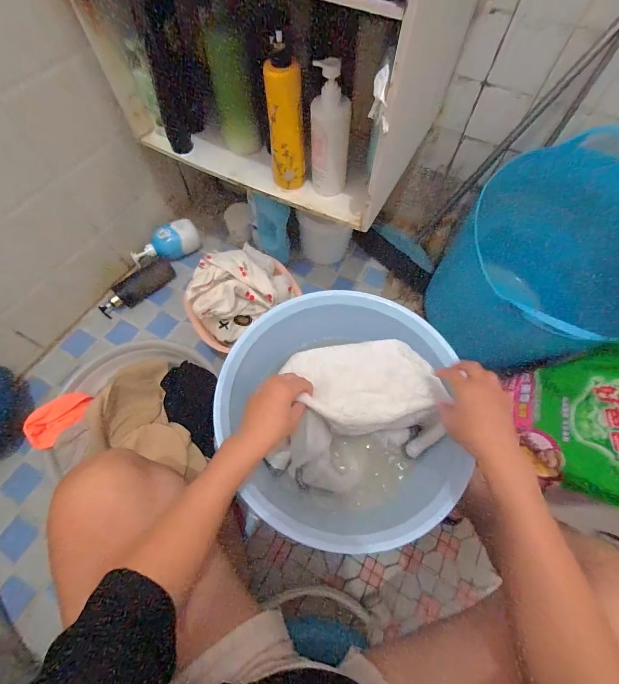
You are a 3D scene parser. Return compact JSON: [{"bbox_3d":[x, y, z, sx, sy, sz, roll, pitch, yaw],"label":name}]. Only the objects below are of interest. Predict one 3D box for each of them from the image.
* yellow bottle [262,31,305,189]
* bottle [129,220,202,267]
[{"bbox_3d":[-0.042,-0.378,0.555,0.064,0.198,0.055,-1,63,3],"label":"yellow bottle"},{"bbox_3d":[-0.420,-0.284,0.923,0.196,0.078,0.074,-41,68,-16],"label":"bottle"}]

